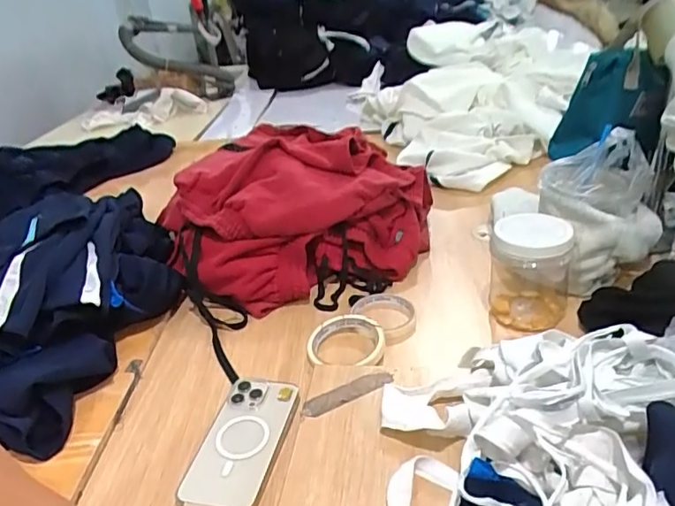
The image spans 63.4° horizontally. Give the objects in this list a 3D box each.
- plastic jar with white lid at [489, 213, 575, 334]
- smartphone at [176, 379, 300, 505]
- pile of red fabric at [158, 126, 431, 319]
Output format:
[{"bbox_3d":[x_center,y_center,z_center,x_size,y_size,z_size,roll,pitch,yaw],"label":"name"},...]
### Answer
[{"bbox_3d":[0.250,0.021,0.705,0.101,0.125,0.098,5,31,18],"label":"plastic jar with white lid"},{"bbox_3d":[-0.097,0.191,0.559,0.080,0.017,0.158,3,30,16],"label":"smartphone"},{"bbox_3d":[-0.075,-0.083,0.902,0.398,0.168,0.375,-19,32,-23],"label":"pile of red fabric"}]

